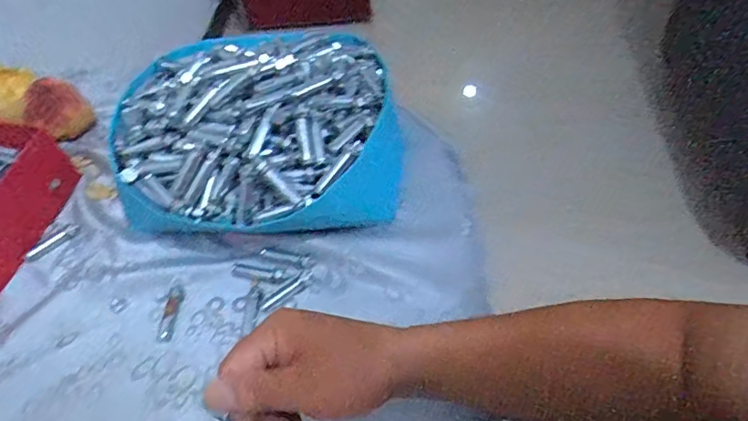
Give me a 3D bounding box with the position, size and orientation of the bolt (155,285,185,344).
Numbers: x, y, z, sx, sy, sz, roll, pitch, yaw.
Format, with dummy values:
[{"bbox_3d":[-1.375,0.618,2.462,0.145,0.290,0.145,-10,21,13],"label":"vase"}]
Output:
[{"bbox_3d":[-0.188,0.093,0.477,0.015,0.010,0.055,0,50,6],"label":"bolt"}]

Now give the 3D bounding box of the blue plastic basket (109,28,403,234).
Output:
[{"bbox_3d":[-0.117,-0.092,0.535,0.273,0.142,0.267,-1,50,6],"label":"blue plastic basket"}]

